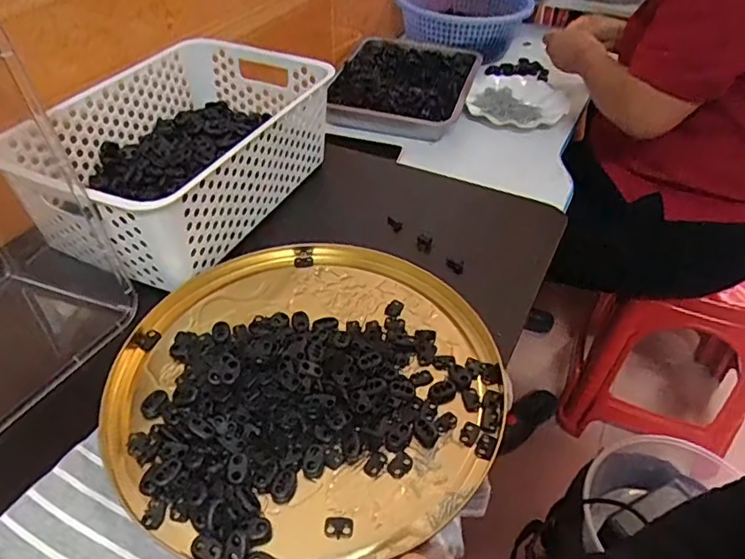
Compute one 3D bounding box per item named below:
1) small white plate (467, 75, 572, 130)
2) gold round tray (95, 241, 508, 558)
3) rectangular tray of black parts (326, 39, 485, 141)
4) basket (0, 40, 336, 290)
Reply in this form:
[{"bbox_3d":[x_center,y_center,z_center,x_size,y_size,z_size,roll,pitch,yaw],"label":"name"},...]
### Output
[{"bbox_3d":[0.261,-0.324,1.024,0.166,0.018,0.195,13,44,12],"label":"small white plate"},{"bbox_3d":[-0.052,0.067,0.443,0.292,0.026,0.285,1,43,-1],"label":"gold round tray"},{"bbox_3d":[0.061,-0.356,1.031,0.235,0.045,0.318,15,44,13],"label":"rectangular tray of black parts"},{"bbox_3d":[-0.196,-0.133,0.593,0.203,0.099,0.306,18,45,17],"label":"basket"}]

